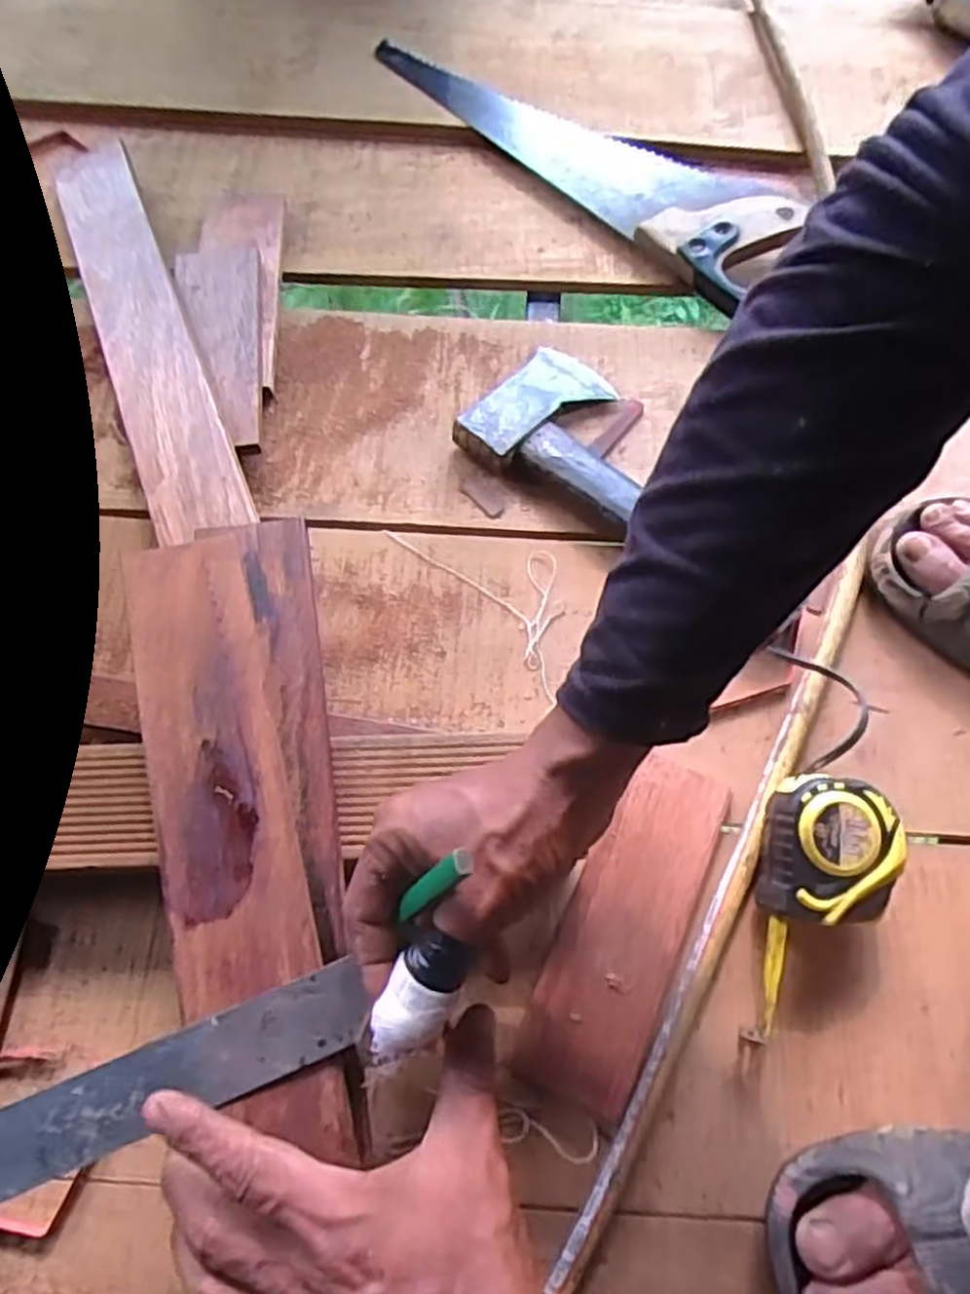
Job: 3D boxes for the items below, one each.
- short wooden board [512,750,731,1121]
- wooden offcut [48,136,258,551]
[{"bbox_3d":[0.078,0.153,0.433,0.061,0.017,0.184,23,70,9],"label":"short wooden board"},{"bbox_3d":[-0.260,-0.247,0.576,0.068,0.014,0.428,-27,66,4],"label":"wooden offcut"}]

